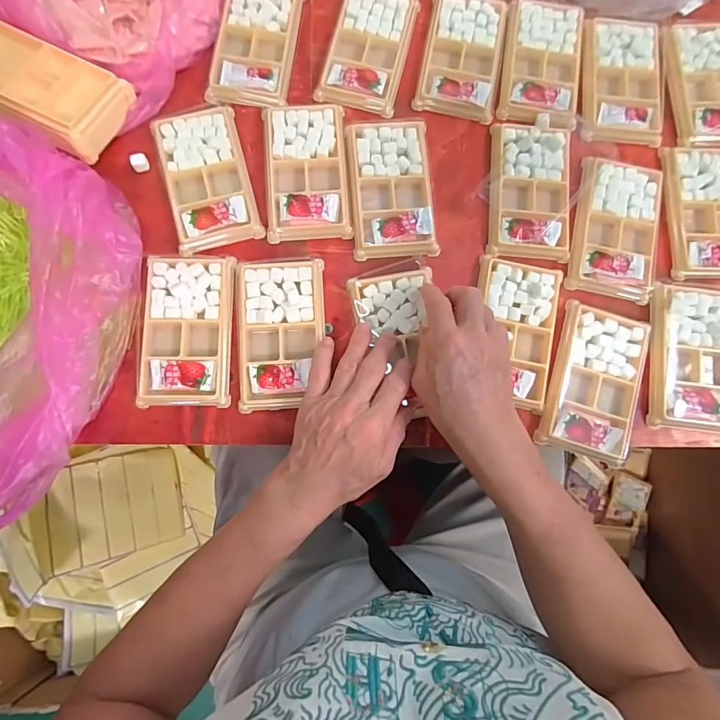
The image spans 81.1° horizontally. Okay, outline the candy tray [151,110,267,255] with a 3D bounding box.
[{"bbox_3d":[-0.147,-0.175,0.403,0.075,0.016,0.137,-15,82,-5],"label":"candy tray"}]

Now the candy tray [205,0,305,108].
[{"bbox_3d":[-0.104,-0.323,0.429,0.076,0.016,0.141,8,81,-1],"label":"candy tray"}]

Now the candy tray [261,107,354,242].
[{"bbox_3d":[-0.051,-0.183,0.408,0.080,0.017,0.135,-5,82,-3],"label":"candy tray"}]

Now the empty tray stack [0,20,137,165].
[{"bbox_3d":[-0.295,-0.250,0.385,0.141,0.041,0.083,25,81,1],"label":"empty tray stack"}]

